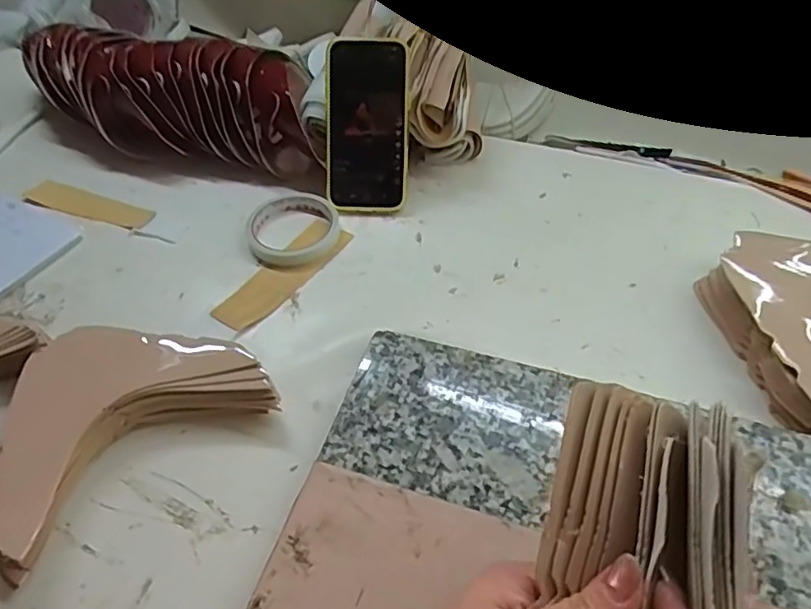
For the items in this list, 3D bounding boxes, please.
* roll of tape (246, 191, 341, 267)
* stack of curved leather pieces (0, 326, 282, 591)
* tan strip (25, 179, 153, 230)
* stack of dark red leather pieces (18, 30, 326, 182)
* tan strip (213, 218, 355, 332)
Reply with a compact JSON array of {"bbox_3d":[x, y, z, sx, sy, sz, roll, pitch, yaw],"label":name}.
[{"bbox_3d":[-0.115,-0.079,0.602,0.088,0.014,0.100,-31,56,-22],"label":"roll of tape"},{"bbox_3d":[-0.218,0.078,0.457,0.196,0.047,0.148,-35,58,-24],"label":"stack of curved leather pieces"},{"bbox_3d":[-0.328,-0.104,0.635,0.134,0.009,0.031,14,52,13],"label":"tan strip"},{"bbox_3d":[-0.261,-0.222,0.677,0.355,0.102,0.112,9,51,9],"label":"stack of dark red leather pieces"},{"bbox_3d":[-0.112,-0.029,0.574,0.047,0.006,0.151,27,56,21],"label":"tan strip"}]

